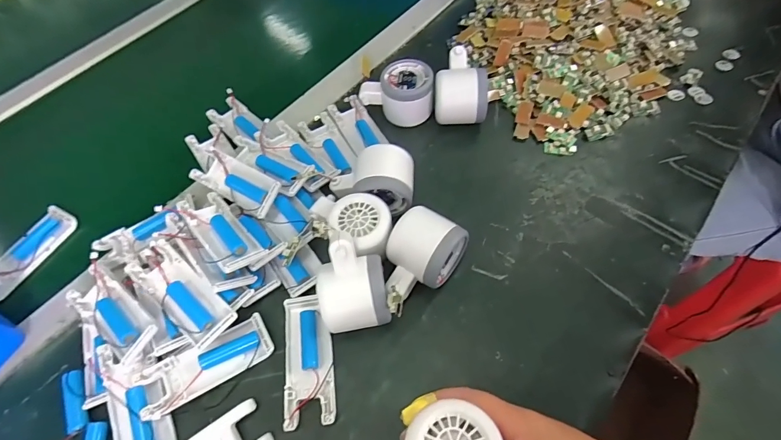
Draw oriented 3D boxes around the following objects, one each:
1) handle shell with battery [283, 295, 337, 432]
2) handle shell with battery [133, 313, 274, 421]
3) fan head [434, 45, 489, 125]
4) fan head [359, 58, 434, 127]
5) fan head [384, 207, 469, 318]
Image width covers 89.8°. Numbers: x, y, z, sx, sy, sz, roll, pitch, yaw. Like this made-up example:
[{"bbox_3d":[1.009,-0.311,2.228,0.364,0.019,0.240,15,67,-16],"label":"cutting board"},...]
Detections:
[{"bbox_3d":[-0.070,0.116,0.334,0.040,0.014,0.106,-10,61,-2],"label":"handle shell with battery"},{"bbox_3d":[-0.154,0.121,0.331,0.102,0.020,0.042,-25,64,-27],"label":"handle shell with battery"},{"bbox_3d":[0.078,-0.146,0.449,0.056,0.061,0.073,-1,61,3],"label":"fan head"},{"bbox_3d":[0.008,-0.150,0.460,0.084,0.052,0.055,6,61,7],"label":"fan head"},{"bbox_3d":[0.026,0.037,0.349,0.056,0.054,0.088,27,66,17],"label":"fan head"}]

